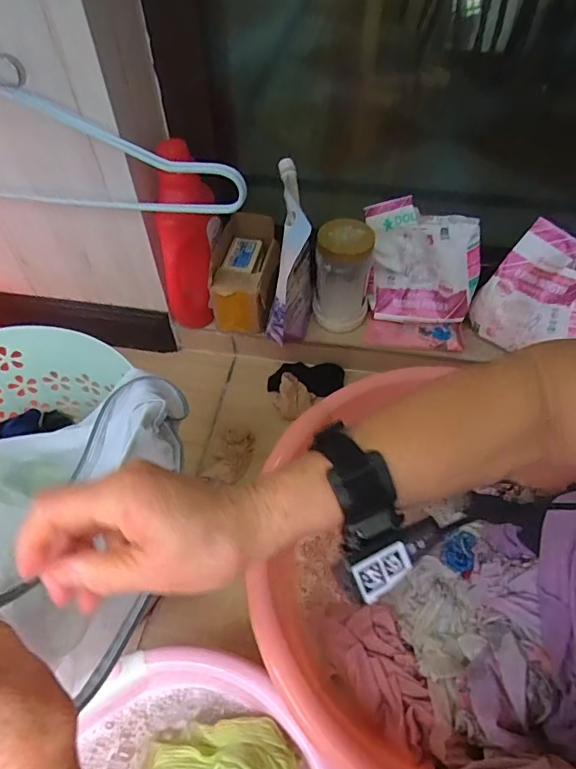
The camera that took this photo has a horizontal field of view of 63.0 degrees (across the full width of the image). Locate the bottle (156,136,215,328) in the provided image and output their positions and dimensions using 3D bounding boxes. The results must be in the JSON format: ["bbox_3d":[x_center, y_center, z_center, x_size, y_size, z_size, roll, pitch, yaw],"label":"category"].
[{"bbox_3d":[-0.154,-0.210,0.738,0.095,0.290,0.085,-16,53,-12],"label":"bottle"}]

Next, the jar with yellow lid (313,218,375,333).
[{"bbox_3d":[0.092,-0.185,0.811,0.089,0.165,0.080,2,52,2],"label":"jar with yellow lid"}]

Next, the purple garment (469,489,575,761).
[{"bbox_3d":[0.296,0.245,0.486,0.172,0.115,0.263,16,54,13],"label":"purple garment"}]

